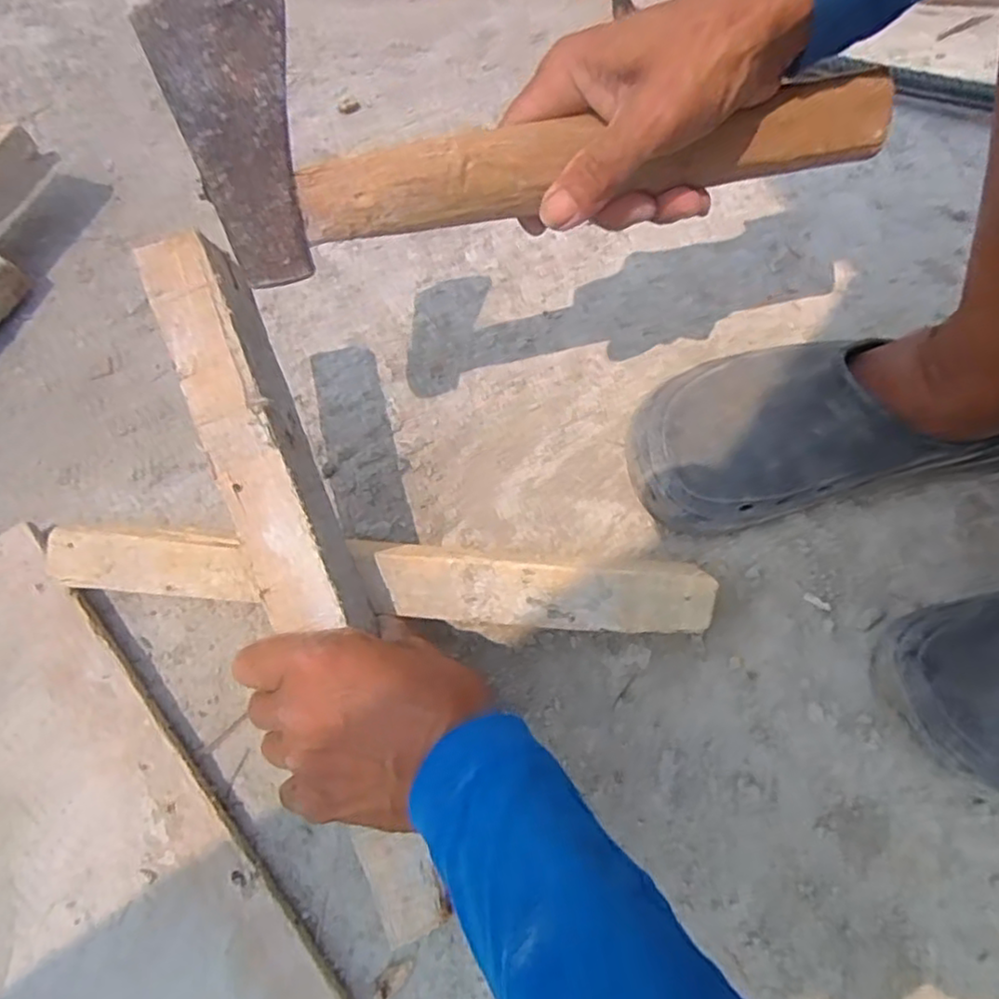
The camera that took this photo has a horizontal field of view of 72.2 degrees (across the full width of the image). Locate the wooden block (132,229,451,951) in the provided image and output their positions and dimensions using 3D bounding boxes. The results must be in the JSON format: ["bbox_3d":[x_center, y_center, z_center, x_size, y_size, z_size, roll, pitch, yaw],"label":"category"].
[{"bbox_3d":[-0.098,0.039,0.344,0.047,0.024,0.355,-19,89,-7],"label":"wooden block"}]

